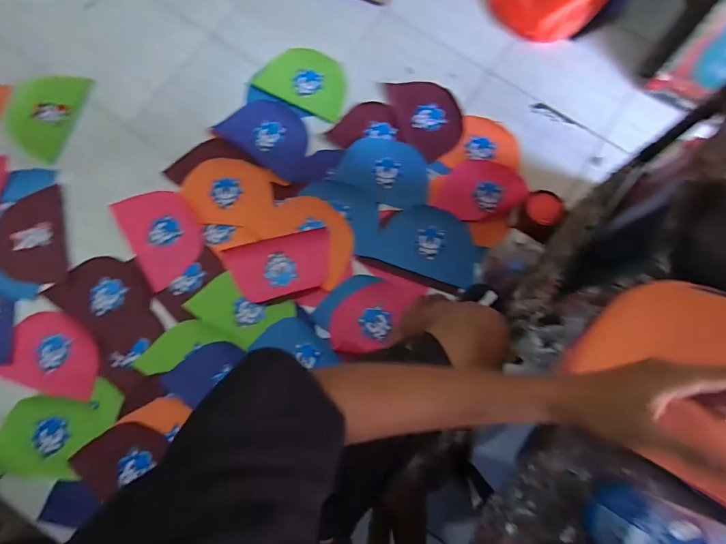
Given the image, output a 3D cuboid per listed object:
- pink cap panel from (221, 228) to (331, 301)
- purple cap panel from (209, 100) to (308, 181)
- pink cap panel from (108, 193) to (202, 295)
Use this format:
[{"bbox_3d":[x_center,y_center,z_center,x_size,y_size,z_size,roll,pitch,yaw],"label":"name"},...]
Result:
[{"bbox_3d":[-0.225,-0.017,1.118,0.280,0.015,0.168,-13,79,-3],"label":"pink cap panel"},{"bbox_3d":[-0.281,-0.422,1.221,0.268,0.017,0.189,34,80,6],"label":"purple cap panel"},{"bbox_3d":[-0.560,-0.114,1.137,0.191,0.008,0.276,-30,81,-6],"label":"pink cap panel"}]

